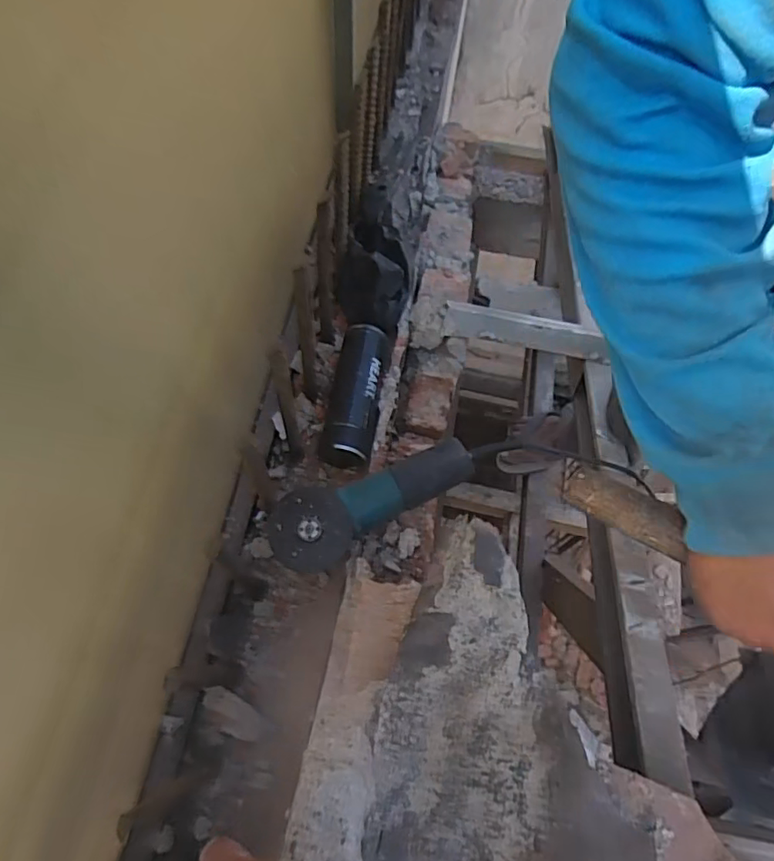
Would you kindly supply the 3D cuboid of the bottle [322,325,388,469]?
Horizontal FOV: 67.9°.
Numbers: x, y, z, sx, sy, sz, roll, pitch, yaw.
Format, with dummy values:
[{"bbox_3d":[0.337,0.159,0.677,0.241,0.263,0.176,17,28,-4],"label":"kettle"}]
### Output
[{"bbox_3d":[-0.045,-0.055,0.860,0.066,0.073,0.218,10,64,2],"label":"bottle"}]

